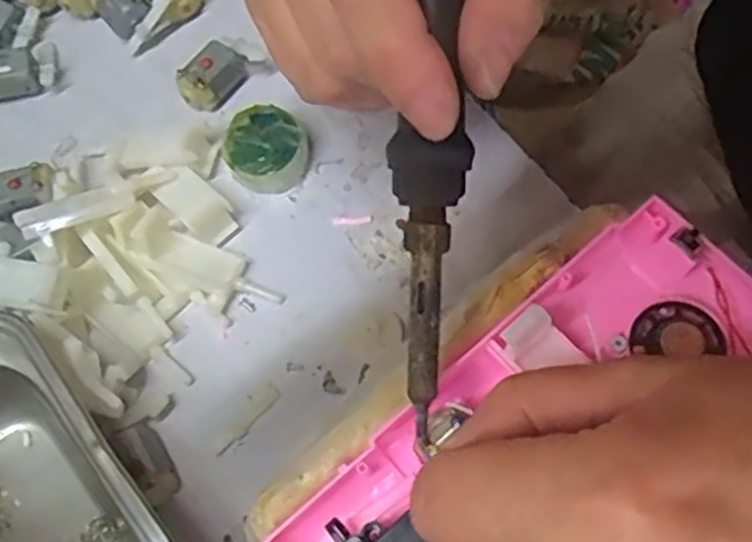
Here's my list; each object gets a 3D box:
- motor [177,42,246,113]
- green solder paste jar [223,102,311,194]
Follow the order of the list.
[{"bbox_3d":[-0.069,-0.082,0.316,0.018,0.018,0.029,35,72,16],"label":"motor"},{"bbox_3d":[-0.044,-0.049,0.299,0.032,0.017,0.031,-1,66,2],"label":"green solder paste jar"}]

